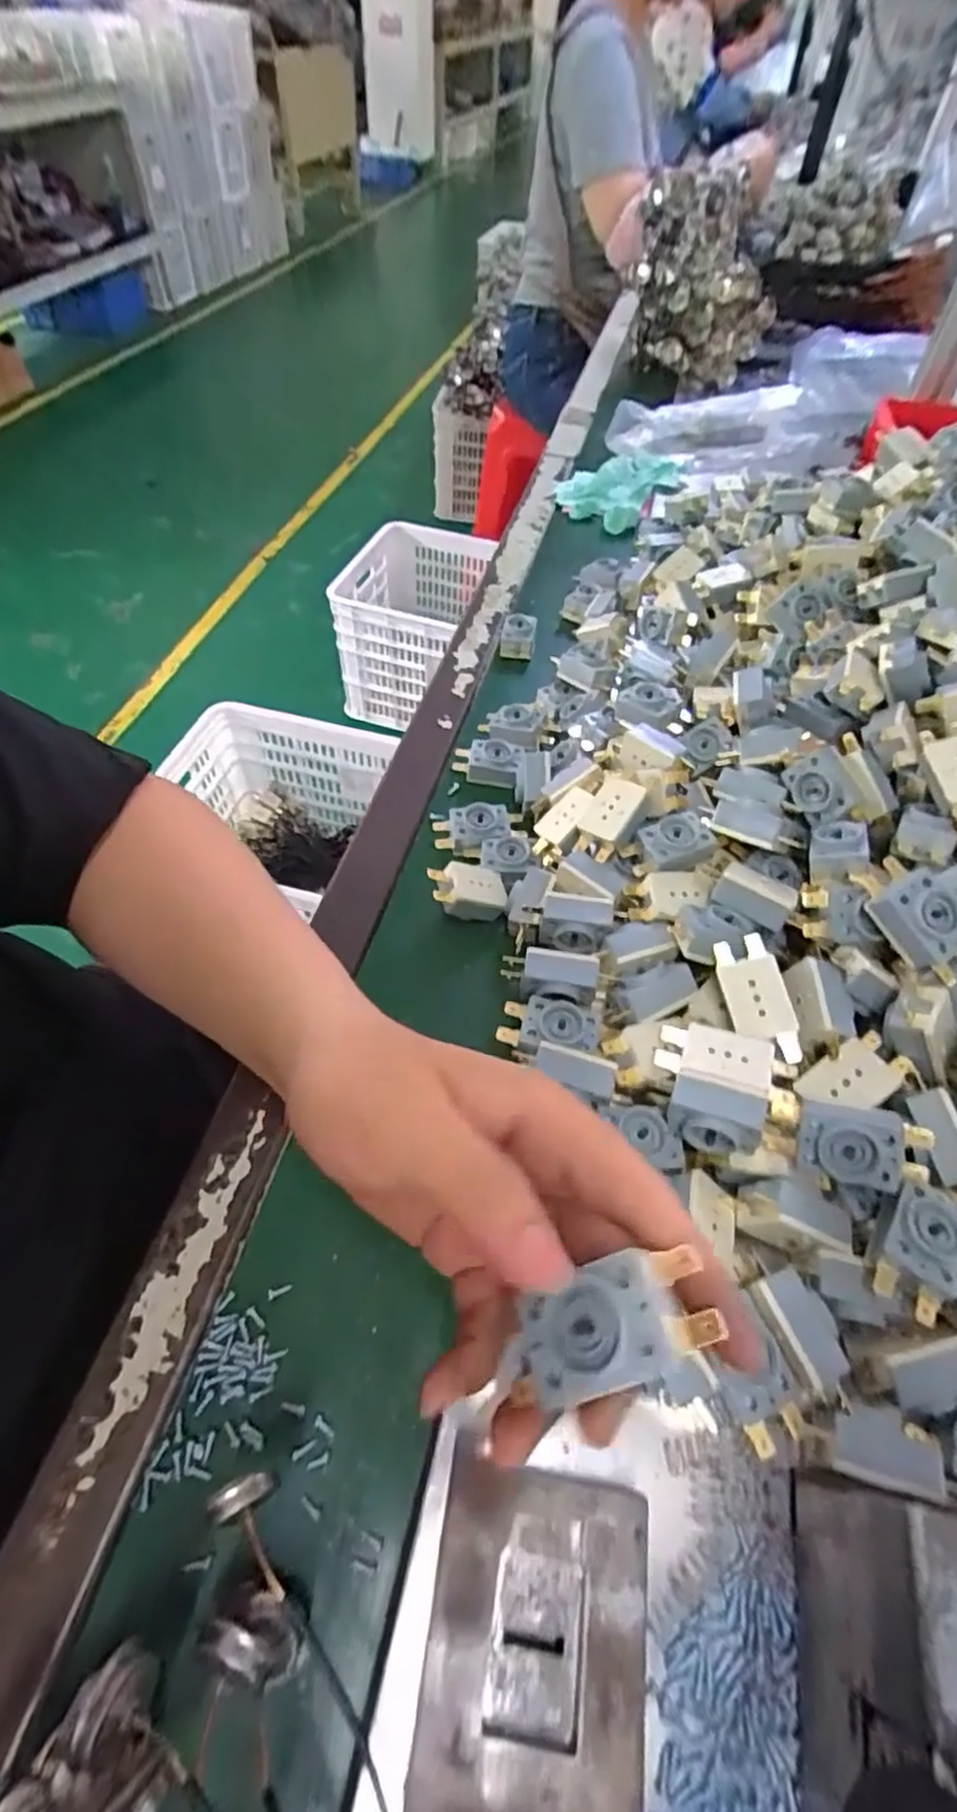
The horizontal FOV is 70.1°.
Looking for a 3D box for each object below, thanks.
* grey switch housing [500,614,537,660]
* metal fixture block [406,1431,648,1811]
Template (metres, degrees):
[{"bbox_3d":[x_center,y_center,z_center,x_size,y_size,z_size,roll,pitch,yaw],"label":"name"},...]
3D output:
[{"bbox_3d":[0.033,-0.226,0.569,0.027,0.020,0.037,5,53,2],"label":"grey switch housing"},{"bbox_3d":[0.017,0.226,0.211,0.063,0.027,0.080,9,54,5],"label":"metal fixture block"}]

